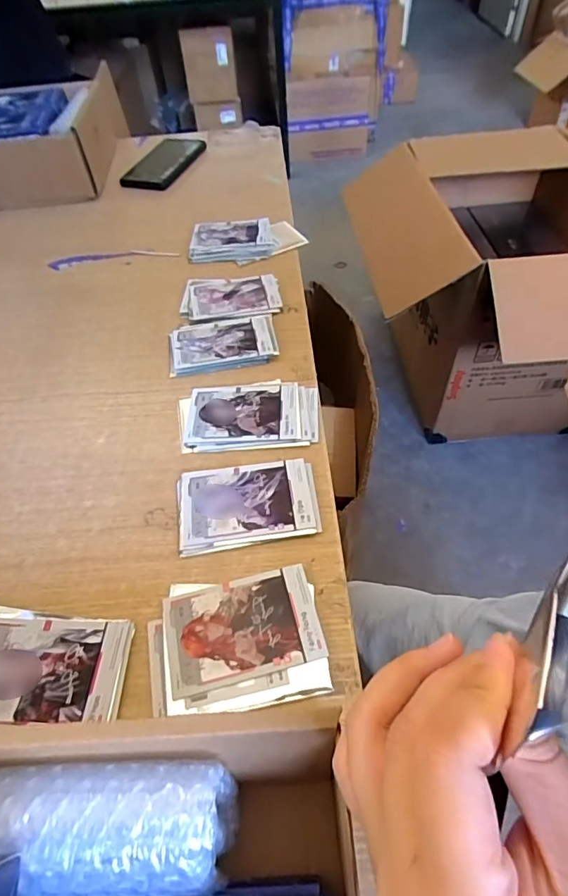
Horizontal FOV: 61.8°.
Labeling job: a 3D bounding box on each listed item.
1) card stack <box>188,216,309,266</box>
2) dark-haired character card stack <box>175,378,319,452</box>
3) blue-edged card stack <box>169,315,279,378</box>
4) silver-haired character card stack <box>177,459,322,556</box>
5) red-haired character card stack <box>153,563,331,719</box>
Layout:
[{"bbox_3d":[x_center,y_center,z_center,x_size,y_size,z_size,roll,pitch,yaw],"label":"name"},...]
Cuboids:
[{"bbox_3d":[-0.049,-0.271,0.616,0.145,0.013,0.086,-1,51,3],"label":"card stack"},{"bbox_3d":[-0.032,-0.032,0.430,0.123,0.005,0.079,-5,51,0],"label":"dark-haired character card stack"},{"bbox_3d":[-0.064,-0.109,0.492,0.109,0.008,0.074,-9,51,-3],"label":"blue-edged card stack"},{"bbox_3d":[-0.029,0.041,0.373,0.107,0.008,0.074,-9,51,-3],"label":"silver-haired character card stack"},{"bbox_3d":[-0.031,0.123,0.309,0.110,0.004,0.082,-8,51,-2],"label":"red-haired character card stack"}]

